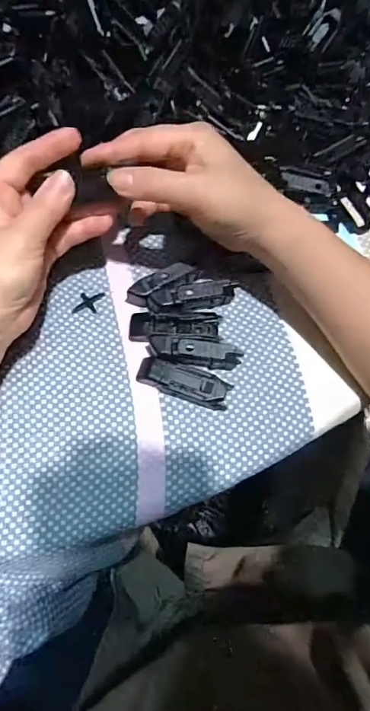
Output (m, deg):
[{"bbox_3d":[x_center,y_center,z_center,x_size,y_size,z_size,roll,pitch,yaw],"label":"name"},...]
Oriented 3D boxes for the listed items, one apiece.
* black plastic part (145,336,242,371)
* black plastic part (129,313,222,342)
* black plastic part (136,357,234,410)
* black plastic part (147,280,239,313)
[{"bbox_3d":[0.006,-0.001,0.321,0.065,0.017,0.021,5,69,1],"label":"black plastic part"},{"bbox_3d":[-0.008,-0.022,0.331,0.066,0.014,0.021,-2,69,-2],"label":"black plastic part"},{"bbox_3d":[-0.001,0.019,0.315,0.066,0.014,0.022,16,70,5],"label":"black plastic part"},{"bbox_3d":[0.006,-0.041,0.333,0.065,0.020,0.019,-3,69,-2],"label":"black plastic part"}]

